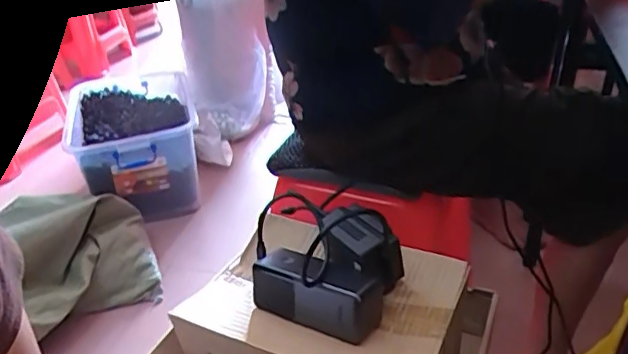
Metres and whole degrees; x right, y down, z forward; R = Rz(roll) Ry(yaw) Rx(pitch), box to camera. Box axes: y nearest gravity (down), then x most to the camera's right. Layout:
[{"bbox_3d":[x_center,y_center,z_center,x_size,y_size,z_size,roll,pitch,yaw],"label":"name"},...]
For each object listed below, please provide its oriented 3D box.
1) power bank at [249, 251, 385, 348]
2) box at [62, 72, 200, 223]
[{"bbox_3d":[0.001,0.112,0.580,0.132,0.058,0.057,11,33,23],"label":"power bank"},{"bbox_3d":[-0.471,-0.089,1.582,0.287,0.235,0.412,-11,31,-14],"label":"box"}]

